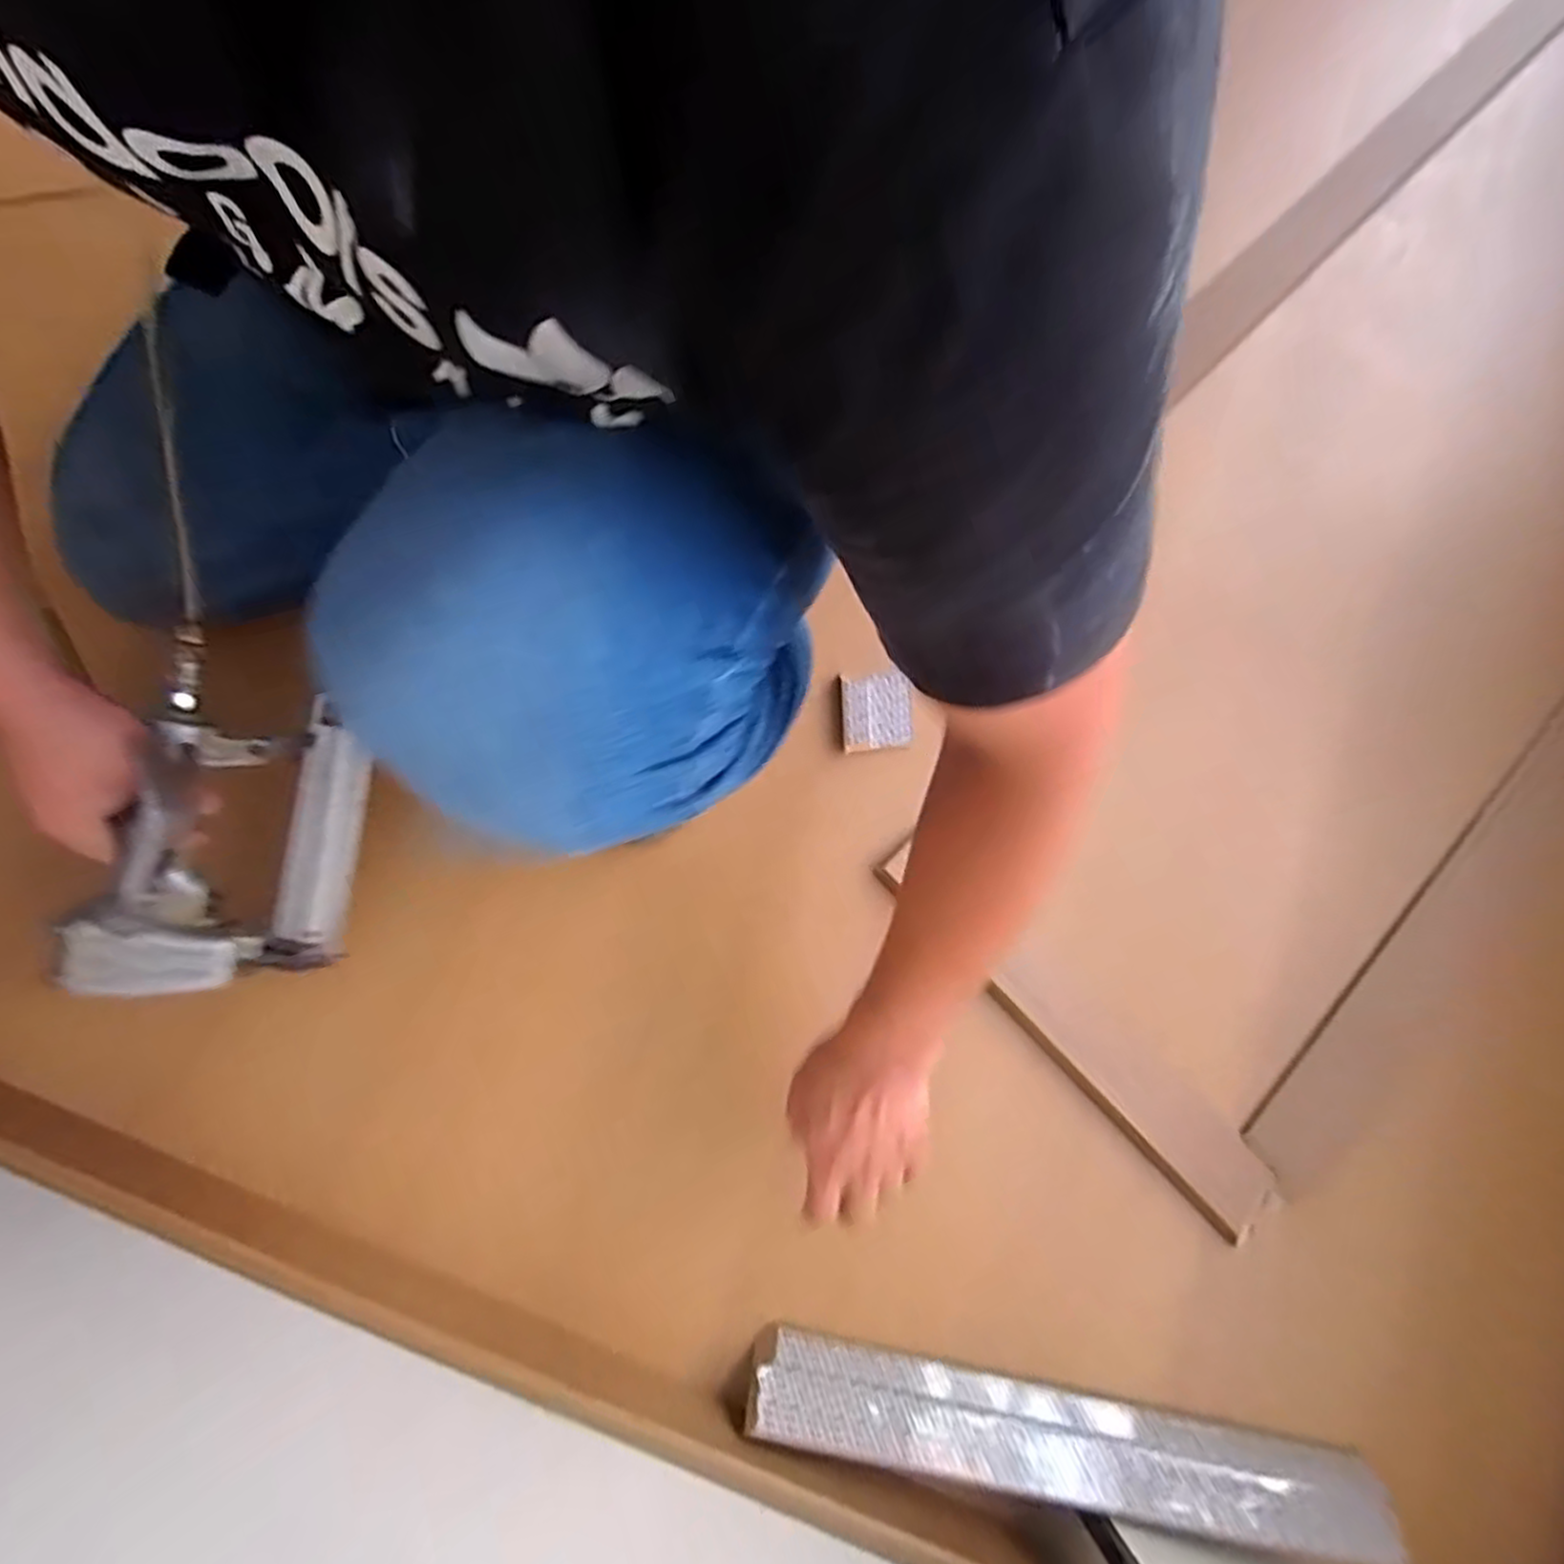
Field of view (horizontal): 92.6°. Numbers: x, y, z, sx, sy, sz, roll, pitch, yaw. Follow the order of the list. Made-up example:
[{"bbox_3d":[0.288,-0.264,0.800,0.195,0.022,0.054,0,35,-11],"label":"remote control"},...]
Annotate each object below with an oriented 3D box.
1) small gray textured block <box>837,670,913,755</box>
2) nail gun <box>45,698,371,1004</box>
[{"bbox_3d":[0.088,-0.066,0.700,0.065,0.016,0.072,-4,78,-2],"label":"small gray textured block"},{"bbox_3d":[-0.394,0.049,0.512,0.178,0.093,0.208,3,94,-27],"label":"nail gun"}]

